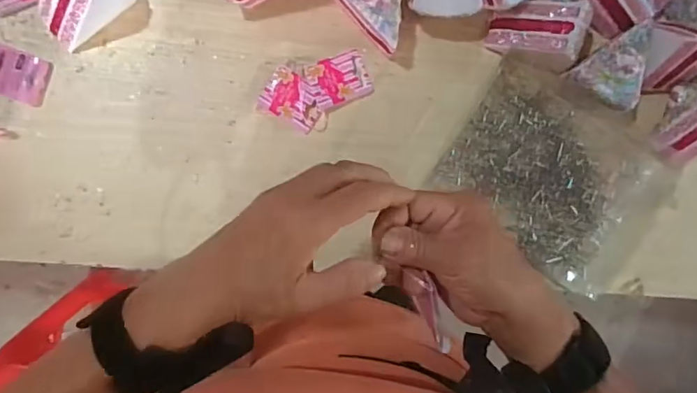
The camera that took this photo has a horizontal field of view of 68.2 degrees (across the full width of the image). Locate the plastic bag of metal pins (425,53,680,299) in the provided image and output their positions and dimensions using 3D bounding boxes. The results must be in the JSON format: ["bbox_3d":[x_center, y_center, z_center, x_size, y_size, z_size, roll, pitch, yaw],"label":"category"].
[{"bbox_3d":[0.219,-0.022,0.538,0.224,0.022,0.178,31,90,-5],"label":"plastic bag of metal pins"}]

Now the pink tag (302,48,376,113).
[{"bbox_3d":[-0.010,-0.116,0.513,0.067,0.009,0.046,-21,94,-3],"label":"pink tag"}]

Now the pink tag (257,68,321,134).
[{"bbox_3d":[-0.055,-0.096,0.514,0.060,0.008,0.044,31,90,-5],"label":"pink tag"}]

